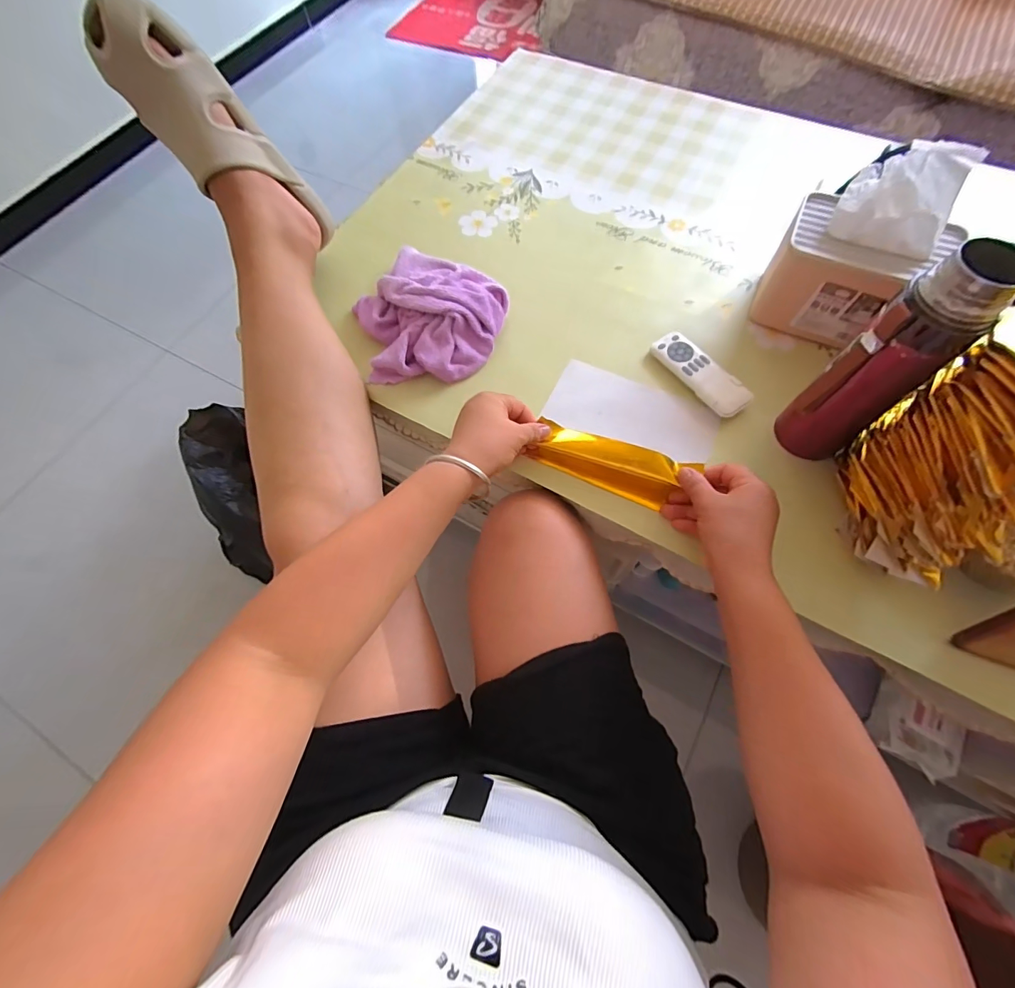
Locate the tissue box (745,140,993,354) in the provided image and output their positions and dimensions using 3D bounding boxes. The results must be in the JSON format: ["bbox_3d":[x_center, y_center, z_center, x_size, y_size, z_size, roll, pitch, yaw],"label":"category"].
[{"bbox_3d":[0.382,-0.263,0.487,0.152,0.163,0.118,28,71,13],"label":"tissue box"}]

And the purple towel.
[{"bbox_3d":[-0.105,-0.217,0.540,0.177,0.048,0.173,30,71,14],"label":"purple towel"}]

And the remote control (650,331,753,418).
[{"bbox_3d":[0.223,-0.139,0.512,0.046,0.017,0.126,-33,70,-11],"label":"remote control"}]

